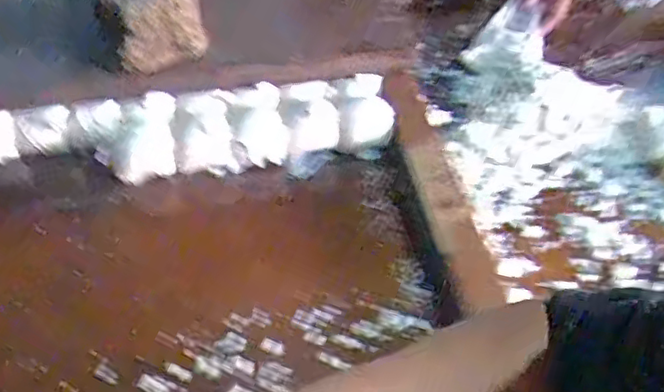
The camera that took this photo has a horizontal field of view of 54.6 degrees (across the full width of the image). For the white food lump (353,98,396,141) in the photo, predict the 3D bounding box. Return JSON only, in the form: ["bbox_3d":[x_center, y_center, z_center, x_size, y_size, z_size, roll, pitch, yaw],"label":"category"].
[{"bbox_3d":[0.044,-0.082,0.676,0.042,0.022,0.041,2,41,7],"label":"white food lump"}]

